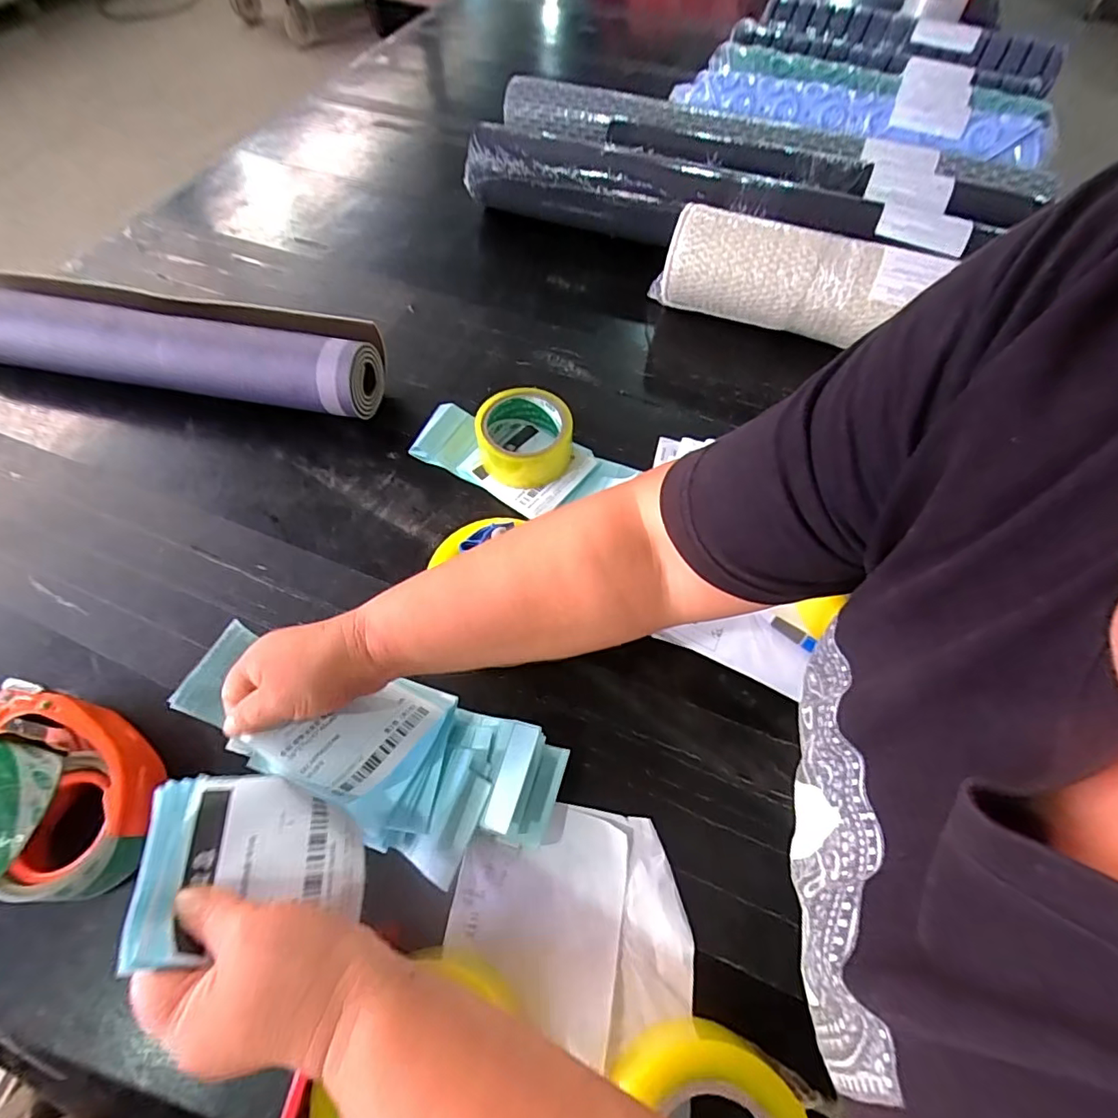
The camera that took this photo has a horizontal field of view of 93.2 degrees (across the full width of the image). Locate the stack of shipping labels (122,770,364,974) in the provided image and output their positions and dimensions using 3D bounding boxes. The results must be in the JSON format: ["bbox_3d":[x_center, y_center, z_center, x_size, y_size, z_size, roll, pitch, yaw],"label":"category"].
[{"bbox_3d":[-0.177,0.173,0.314,0.113,0.011,0.094,6,41,-29],"label":"stack of shipping labels"}]

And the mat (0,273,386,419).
[{"bbox_3d":[-0.440,-0.237,0.591,0.492,0.084,0.100,10,60,6],"label":"mat"}]

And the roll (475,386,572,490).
[{"bbox_3d":[-0.035,-0.127,0.548,0.096,0.047,0.089,0,59,0],"label":"roll"}]

